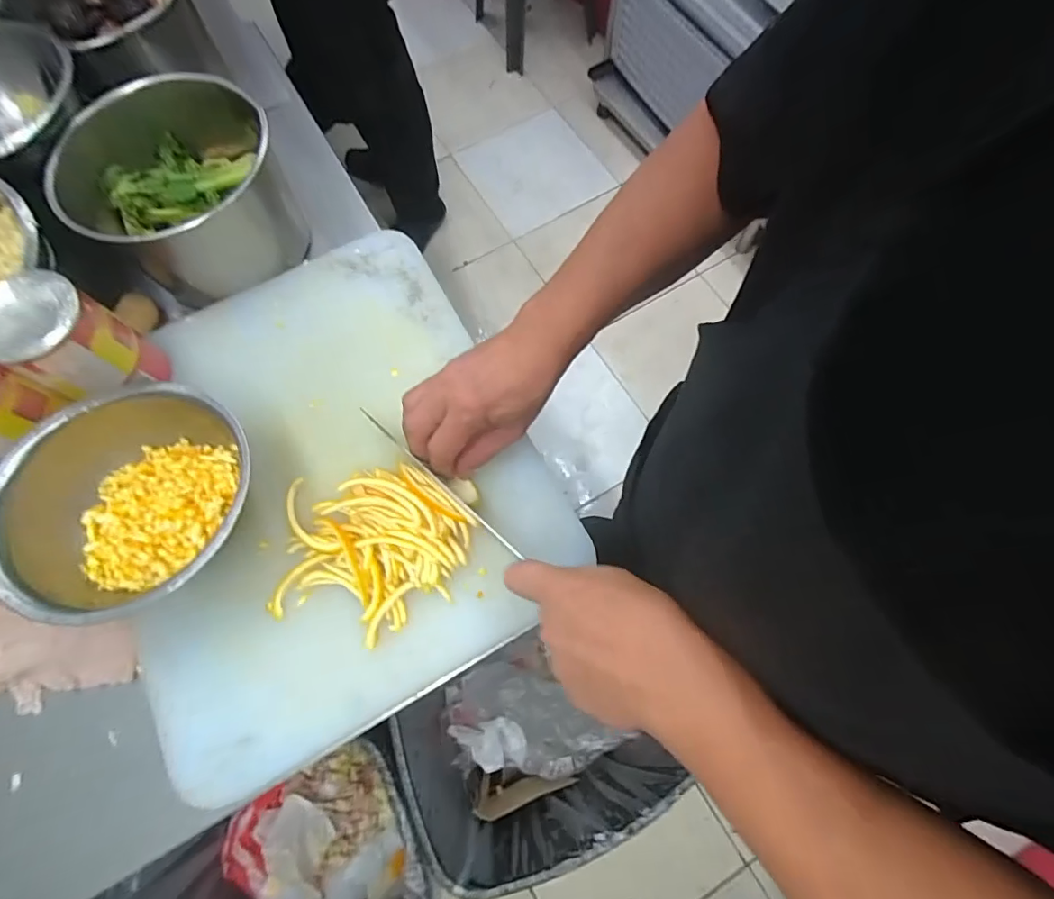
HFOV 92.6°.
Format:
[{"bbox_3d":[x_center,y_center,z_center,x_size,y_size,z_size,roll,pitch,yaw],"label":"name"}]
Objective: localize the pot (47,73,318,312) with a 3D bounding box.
[{"bbox_3d":[-0.309,-0.235,0.472,0.168,0.129,0.166,-1,72,2],"label":"pot"}]

